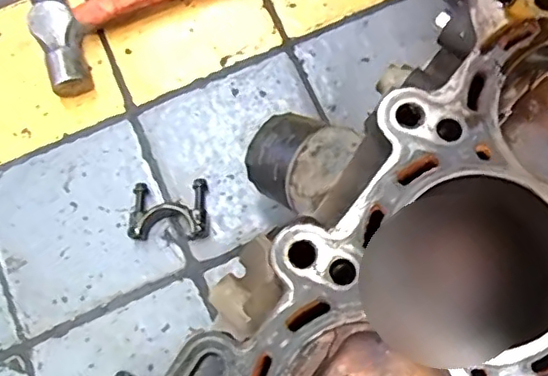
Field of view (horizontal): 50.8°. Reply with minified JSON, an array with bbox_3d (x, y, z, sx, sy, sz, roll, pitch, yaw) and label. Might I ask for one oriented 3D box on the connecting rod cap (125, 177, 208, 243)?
[{"bbox_3d":[-0.088,0.017,0.482,0.062,0.022,0.049,-1,76,1],"label":"connecting rod cap"}]

